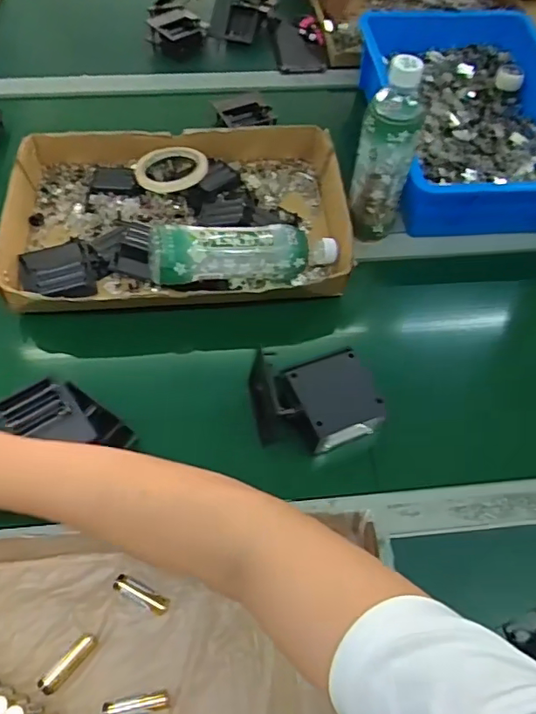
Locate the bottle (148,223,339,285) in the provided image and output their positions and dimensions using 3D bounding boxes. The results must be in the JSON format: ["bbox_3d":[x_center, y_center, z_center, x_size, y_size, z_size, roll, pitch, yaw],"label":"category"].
[{"bbox_3d":[-0.027,-0.120,0.632,0.220,0.072,0.071,-5,58,-22],"label":"bottle"}]

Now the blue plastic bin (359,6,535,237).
[{"bbox_3d":[0.295,-0.351,0.780,0.272,0.078,0.415,-2,59,-2],"label":"blue plastic bin"}]

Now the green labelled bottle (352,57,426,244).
[{"bbox_3d":[0.133,-0.224,0.616,0.063,0.208,0.055,12,59,6],"label":"green labelled bottle"}]

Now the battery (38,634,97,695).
[{"bbox_3d":[-0.159,0.246,0.434,0.015,0.014,0.049,40,65,20],"label":"battery"}]

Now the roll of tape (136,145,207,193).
[{"bbox_3d":[-0.128,-0.254,0.721,0.092,0.016,0.092,-5,59,-5],"label":"roll of tape"}]

